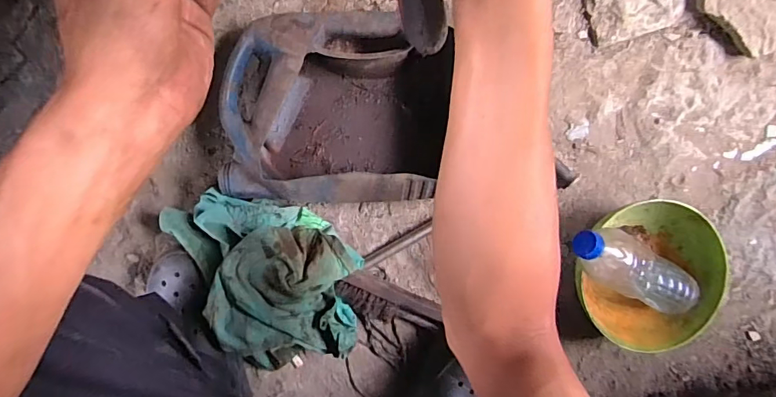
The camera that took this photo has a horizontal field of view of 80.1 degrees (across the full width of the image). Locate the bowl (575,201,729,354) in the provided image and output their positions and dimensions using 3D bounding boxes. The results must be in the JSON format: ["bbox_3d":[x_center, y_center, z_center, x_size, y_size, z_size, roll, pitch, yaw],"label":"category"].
[{"bbox_3d":[0.342,0.102,0.613,0.175,0.071,0.185,0,90,-1],"label":"bowl"}]

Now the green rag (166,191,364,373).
[{"bbox_3d":[-0.161,0.094,0.584,0.254,0.133,0.166,12,90,-1],"label":"green rag"}]

